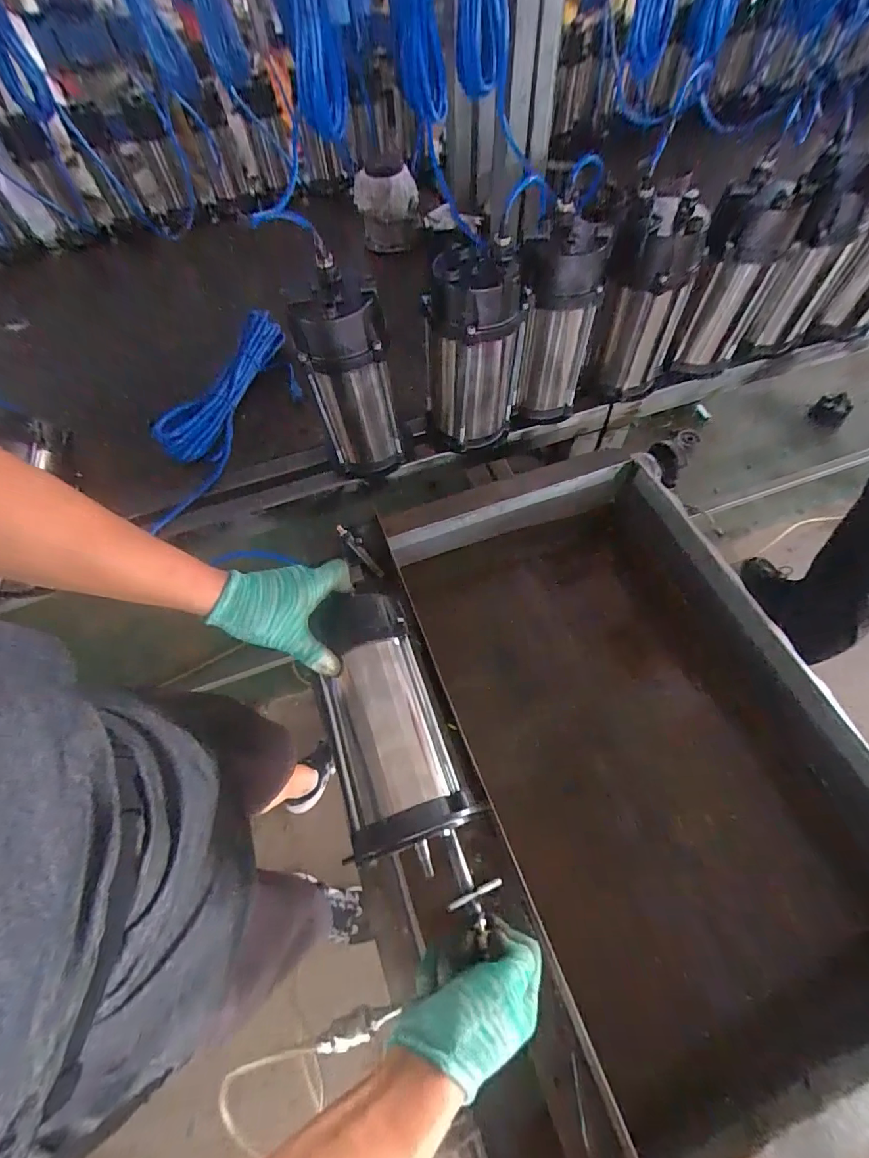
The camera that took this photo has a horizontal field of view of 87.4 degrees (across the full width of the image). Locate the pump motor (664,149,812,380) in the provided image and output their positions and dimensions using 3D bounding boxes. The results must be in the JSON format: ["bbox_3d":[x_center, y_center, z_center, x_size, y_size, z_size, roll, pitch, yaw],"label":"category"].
[{"bbox_3d":[0.462,-0.457,0.725,0.115,0.257,0.136,28,66,17],"label":"pump motor"}]

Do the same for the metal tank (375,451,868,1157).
[{"bbox_3d":[0.237,0.234,0.681,0.589,0.319,0.779,-17,61,-7],"label":"metal tank"}]

